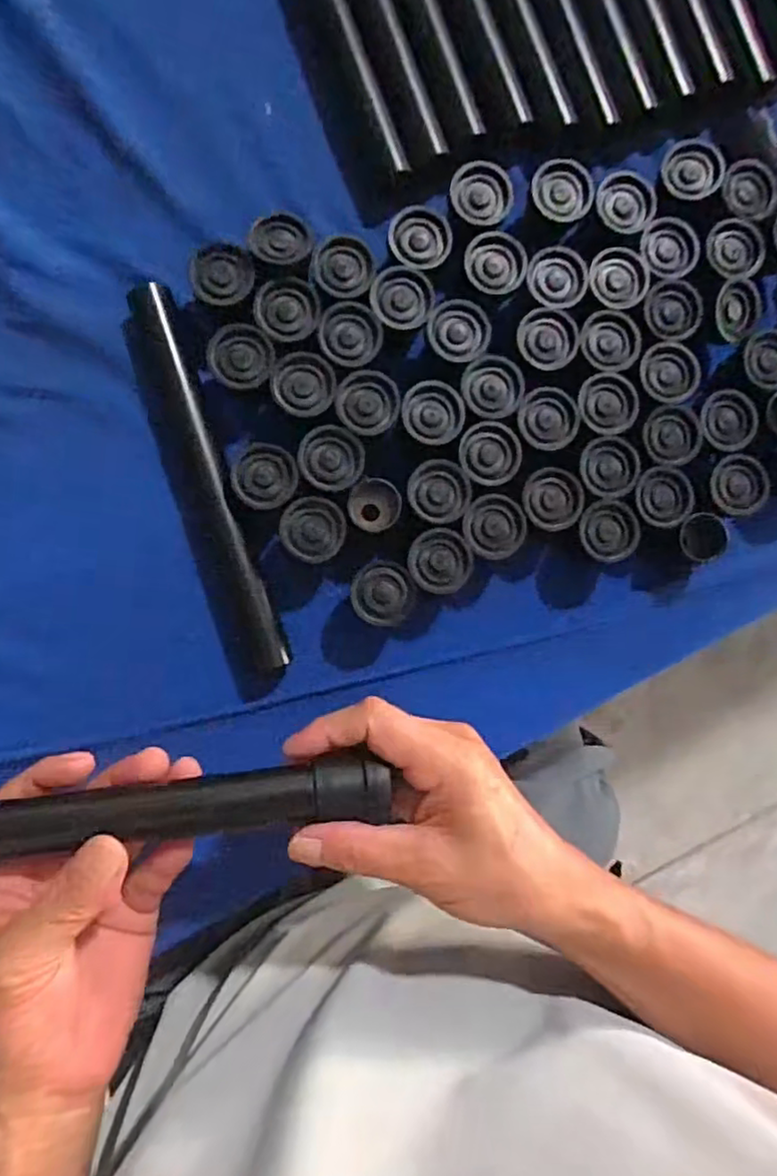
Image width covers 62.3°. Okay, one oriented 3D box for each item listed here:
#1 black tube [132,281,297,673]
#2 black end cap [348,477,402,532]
[{"bbox_3d":[-0.103,-0.058,0.362,0.028,0.021,0.220,-18,91,-7],"label":"black tube"},{"bbox_3d":[-0.009,-0.047,0.366,0.029,0.035,0.025,2,89,-6],"label":"black end cap"}]

